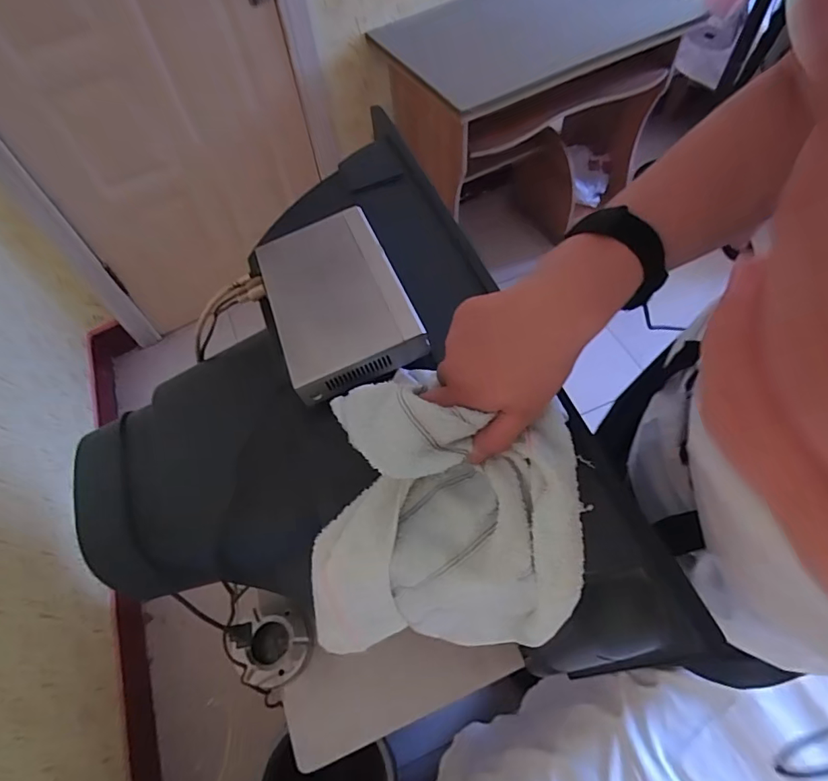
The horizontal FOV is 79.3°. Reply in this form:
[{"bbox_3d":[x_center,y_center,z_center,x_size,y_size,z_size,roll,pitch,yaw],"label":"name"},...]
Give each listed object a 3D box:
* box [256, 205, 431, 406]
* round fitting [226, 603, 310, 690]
[{"bbox_3d":[-0.075,-0.095,0.475,0.123,0.029,0.199,-19,59,-7],"label":"box"},{"bbox_3d":[-0.211,0.381,0.748,0.120,0.048,0.102,8,60,9],"label":"round fitting"}]

